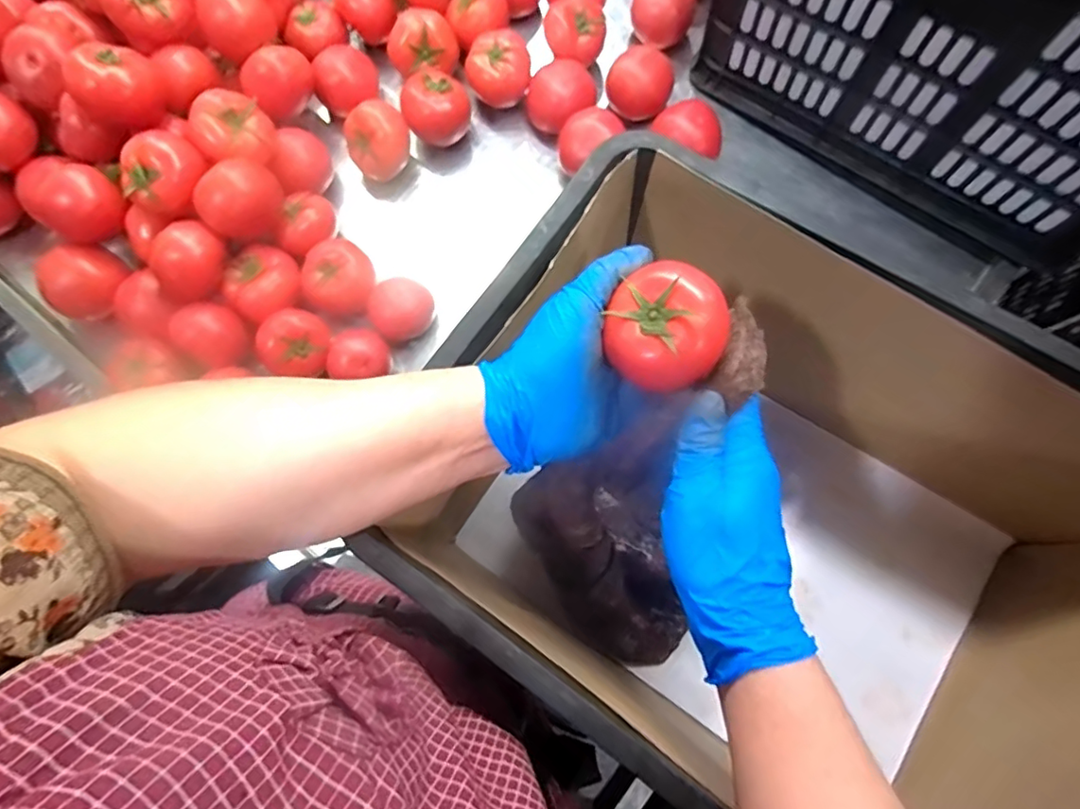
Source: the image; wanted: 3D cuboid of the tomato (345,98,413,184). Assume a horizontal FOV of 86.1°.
[{"bbox_3d":[-0.178,-0.291,0.637,0.069,0.053,0.064,0,77,0],"label":"tomato"}]

